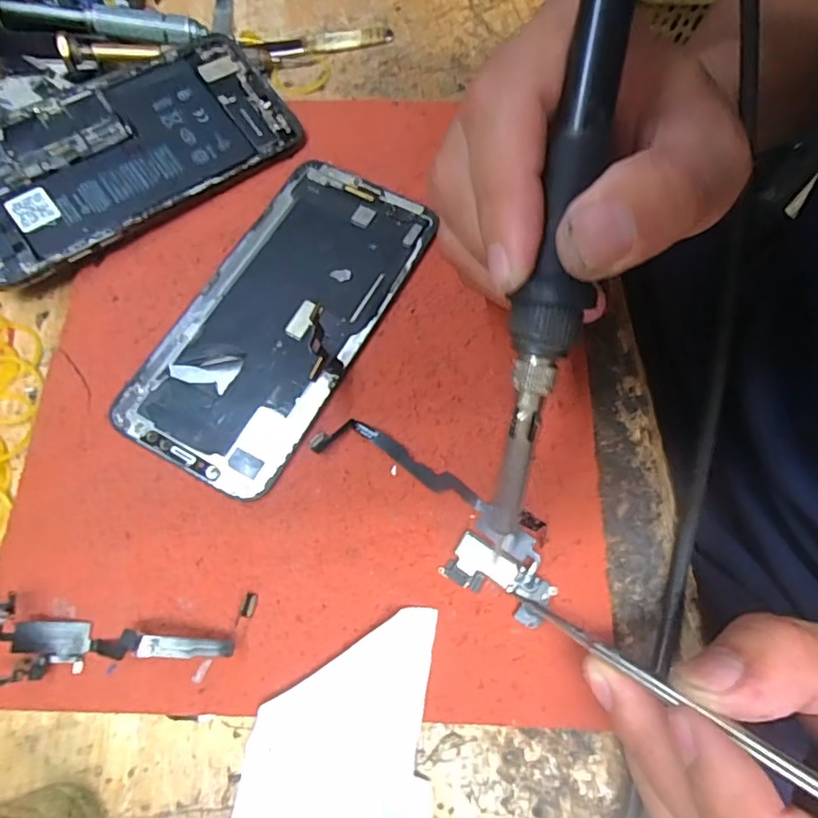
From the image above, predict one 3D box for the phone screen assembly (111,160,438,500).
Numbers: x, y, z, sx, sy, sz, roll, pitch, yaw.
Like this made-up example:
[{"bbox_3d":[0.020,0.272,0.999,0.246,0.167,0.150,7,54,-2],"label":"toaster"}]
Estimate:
[{"bbox_3d":[-0.048,-0.038,0.216,0.066,0.006,0.139,28,71,9],"label":"phone screen assembly"}]

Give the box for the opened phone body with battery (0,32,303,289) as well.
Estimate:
[{"bbox_3d":[-0.120,-0.108,0.231,0.139,0.004,0.073,-32,81,-16],"label":"opened phone body with battery"}]

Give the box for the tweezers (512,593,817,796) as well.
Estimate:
[{"bbox_3d":[0.086,0.080,0.122,0.154,0.009,0.004,22,64,45],"label":"tweezers"}]

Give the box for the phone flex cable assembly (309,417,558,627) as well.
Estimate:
[{"bbox_3d":[0.007,0.034,0.190,0.094,0.005,0.030,31,71,9],"label":"phone flex cable assembly"}]

